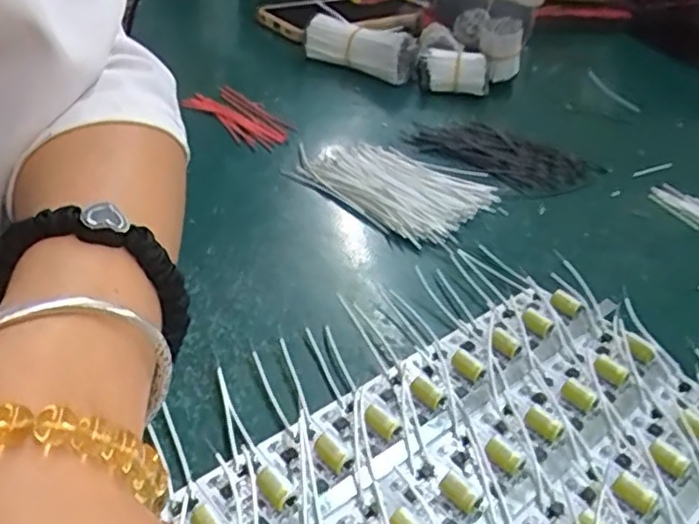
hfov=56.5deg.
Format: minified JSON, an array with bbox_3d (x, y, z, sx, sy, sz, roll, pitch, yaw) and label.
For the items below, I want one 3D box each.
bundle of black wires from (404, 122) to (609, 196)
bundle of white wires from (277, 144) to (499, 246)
[{"bbox_3d":[0.098,-0.072,0.428,0.066,0.010,0.109,-25,45,-36],"label":"bundle of black wires"},{"bbox_3d":[0.026,-0.051,0.382,0.109,0.006,0.093,27,40,28],"label":"bundle of white wires"}]

